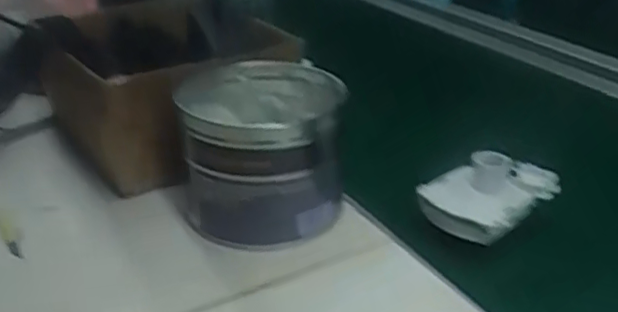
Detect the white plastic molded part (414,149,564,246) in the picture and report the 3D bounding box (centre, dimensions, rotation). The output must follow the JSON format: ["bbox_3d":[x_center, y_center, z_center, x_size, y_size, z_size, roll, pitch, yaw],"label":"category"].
[{"bbox_3d":[0.143,0.035,0.504,0.104,0.065,0.066,-19,34,-32],"label":"white plastic molded part"}]

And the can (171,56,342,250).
[{"bbox_3d":[-0.037,-0.005,0.504,0.130,0.099,0.138,-8,29,-15],"label":"can"}]

